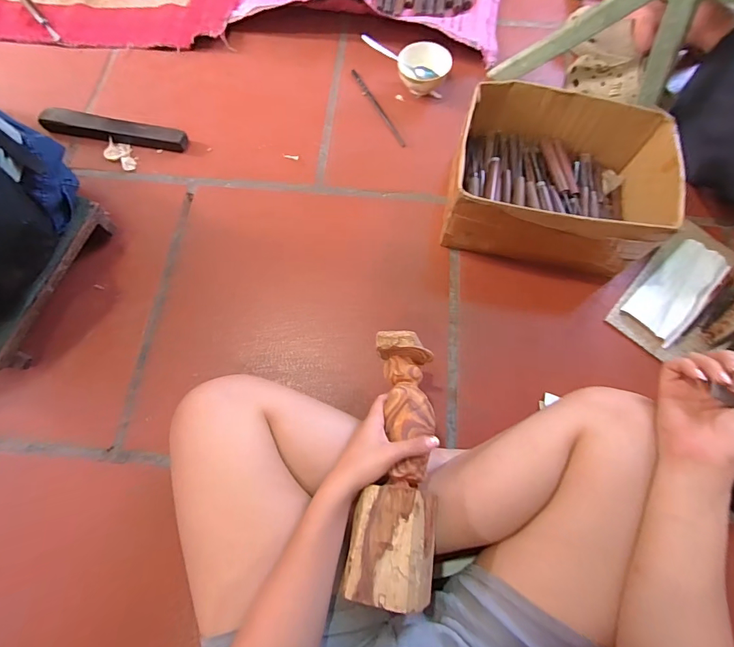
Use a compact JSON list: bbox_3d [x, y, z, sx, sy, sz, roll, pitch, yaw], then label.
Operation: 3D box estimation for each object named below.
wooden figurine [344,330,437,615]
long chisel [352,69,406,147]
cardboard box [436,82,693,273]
[{"bbox_3d":[0.039,0.159,0.473,0.094,0.068,0.297,5,61,3],"label":"wooden figurine"},{"bbox_3d":[0.020,-0.453,0.817,0.016,0.004,0.229,-25,71,-8],"label":"long chisel"},{"bbox_3d":[0.318,-0.240,0.666,0.323,0.154,0.257,11,70,5],"label":"cardboard box"}]

